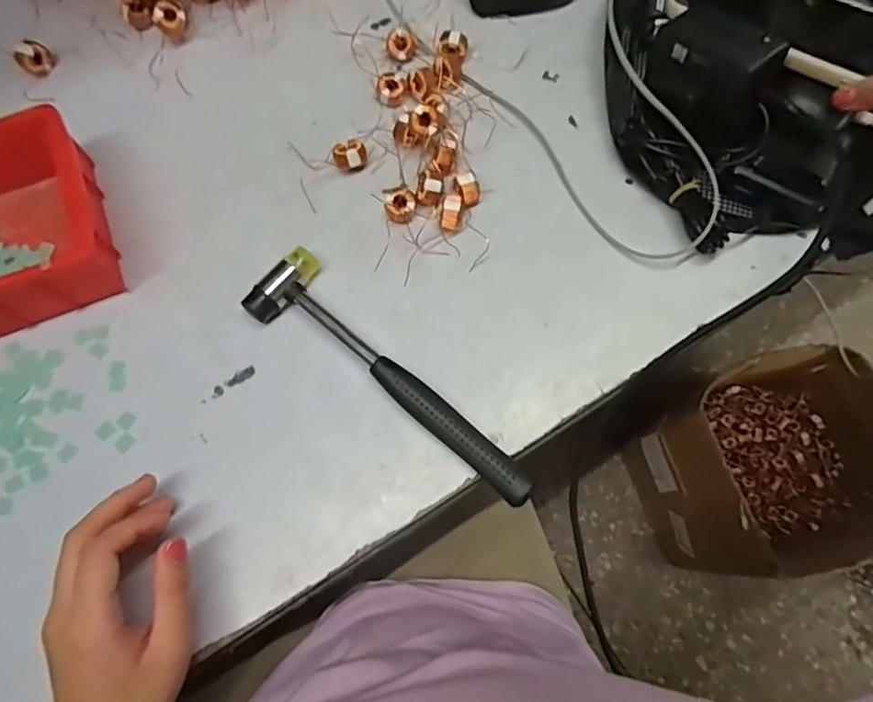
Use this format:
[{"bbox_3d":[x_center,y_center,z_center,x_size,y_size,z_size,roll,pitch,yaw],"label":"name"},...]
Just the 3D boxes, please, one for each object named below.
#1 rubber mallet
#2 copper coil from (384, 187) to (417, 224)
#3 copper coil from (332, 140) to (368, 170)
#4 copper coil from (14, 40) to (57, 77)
[{"bbox_3d":[-0.033,0.021,0.372,0.233,0.026,0.057,41,77,11],"label":"rubber mallet"},{"bbox_3d":[-0.028,-0.113,0.417,0.023,0.009,0.028,21,74,6],"label":"copper coil"},{"bbox_3d":[-0.068,-0.155,0.429,0.025,0.015,0.019,-28,75,-8],"label":"copper coil"},{"bbox_3d":[-0.344,-0.250,0.461,0.013,0.022,0.027,38,76,10],"label":"copper coil"}]

